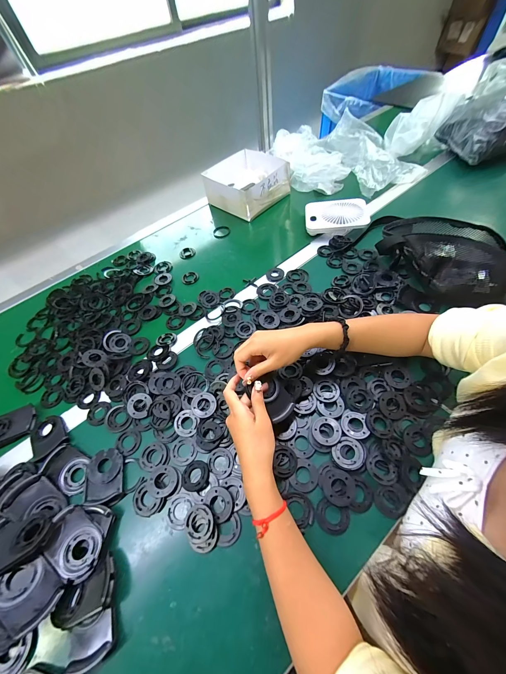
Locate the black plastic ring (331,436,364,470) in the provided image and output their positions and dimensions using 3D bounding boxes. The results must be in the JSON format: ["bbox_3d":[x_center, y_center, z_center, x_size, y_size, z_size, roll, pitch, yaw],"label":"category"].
[{"bbox_3d":[0.144,0.177,0.386,0.047,0.012,0.040,-36,59,-16],"label":"black plastic ring"}]

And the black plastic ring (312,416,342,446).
[{"bbox_3d":[0.118,0.150,0.407,0.043,0.012,0.043,-3,56,5],"label":"black plastic ring"}]

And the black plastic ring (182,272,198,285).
[{"bbox_3d":[-0.164,-0.155,0.666,0.042,0.006,0.039,-3,56,5],"label":"black plastic ring"}]

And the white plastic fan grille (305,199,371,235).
[{"bbox_3d":[0.232,-0.336,0.703,0.167,0.029,0.124,2,56,8],"label":"white plastic fan grille"}]

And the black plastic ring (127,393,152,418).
[{"bbox_3d":[-0.208,0.124,0.462,0.043,0.004,0.044,0,71,-1],"label":"black plastic ring"}]

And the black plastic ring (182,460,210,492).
[{"bbox_3d":[-0.090,0.217,0.398,0.042,0.004,0.042,-3,56,5],"label":"black plastic ring"}]

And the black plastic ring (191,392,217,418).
[{"bbox_3d":[-0.086,0.119,0.445,0.043,0.006,0.043,-3,56,5],"label":"black plastic ring"}]

